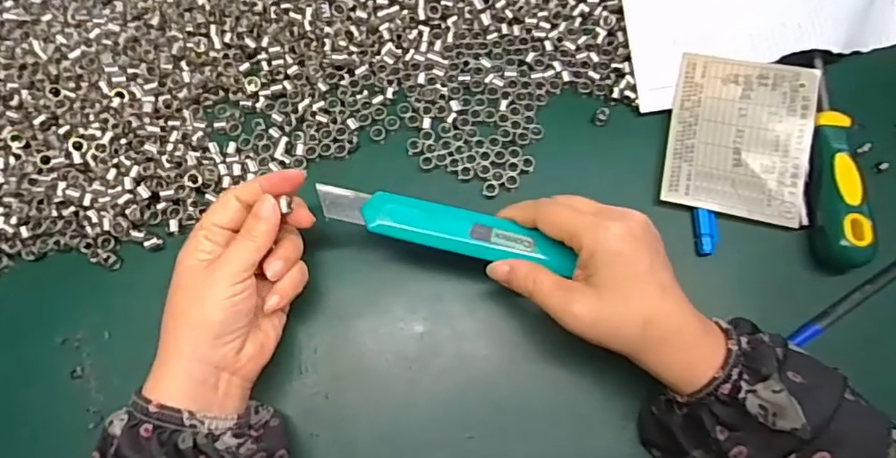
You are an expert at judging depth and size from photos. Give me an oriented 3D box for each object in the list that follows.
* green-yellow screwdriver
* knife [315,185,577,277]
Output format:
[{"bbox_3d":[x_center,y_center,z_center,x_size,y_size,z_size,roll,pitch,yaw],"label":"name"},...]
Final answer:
[{"bbox_3d":[0.249,-0.049,0.362,0.026,0.022,0.144,7,73,3],"label":"green-yellow screwdriver"},{"bbox_3d":[-0.002,-0.003,0.318,0.141,0.014,0.025,13,73,3],"label":"knife"}]

